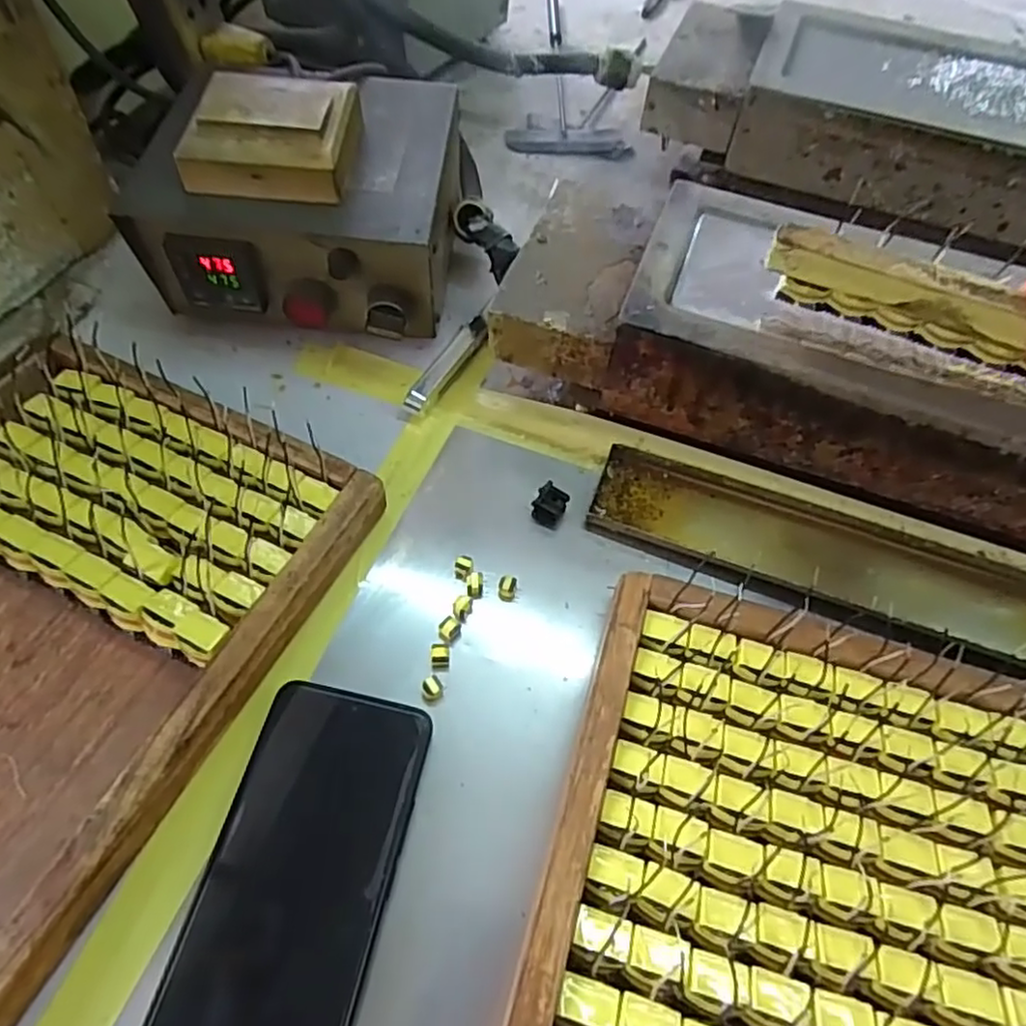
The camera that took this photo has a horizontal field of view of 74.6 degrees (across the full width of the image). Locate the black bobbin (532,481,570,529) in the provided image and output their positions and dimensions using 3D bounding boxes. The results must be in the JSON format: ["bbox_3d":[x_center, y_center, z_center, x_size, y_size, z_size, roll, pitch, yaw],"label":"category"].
[{"bbox_3d":[0.022,-0.005,0.389,0.017,0.017,0.019,29,63,12],"label":"black bobbin"}]

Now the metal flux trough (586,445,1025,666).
[{"bbox_3d":[0.192,0.028,0.380,0.296,0.020,0.060,20,61,7],"label":"metal flux trough"}]

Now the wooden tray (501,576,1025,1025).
[{"bbox_3d":[0.112,0.209,0.248,0.230,0.040,0.351,16,61,5],"label":"wooden tray"}]

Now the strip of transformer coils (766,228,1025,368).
[{"bbox_3d":[0.184,-0.096,0.309,0.136,0.050,0.009,22,84,11],"label":"strip of transformer coils"}]

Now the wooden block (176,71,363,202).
[{"bbox_3d":[-0.133,-0.216,0.381,0.086,0.029,0.084,3,62,1],"label":"wooden block"}]

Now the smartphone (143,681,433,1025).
[{"bbox_3d":[-0.091,0.157,0.283,0.077,0.009,0.161,12,60,3],"label":"smartphone"}]

